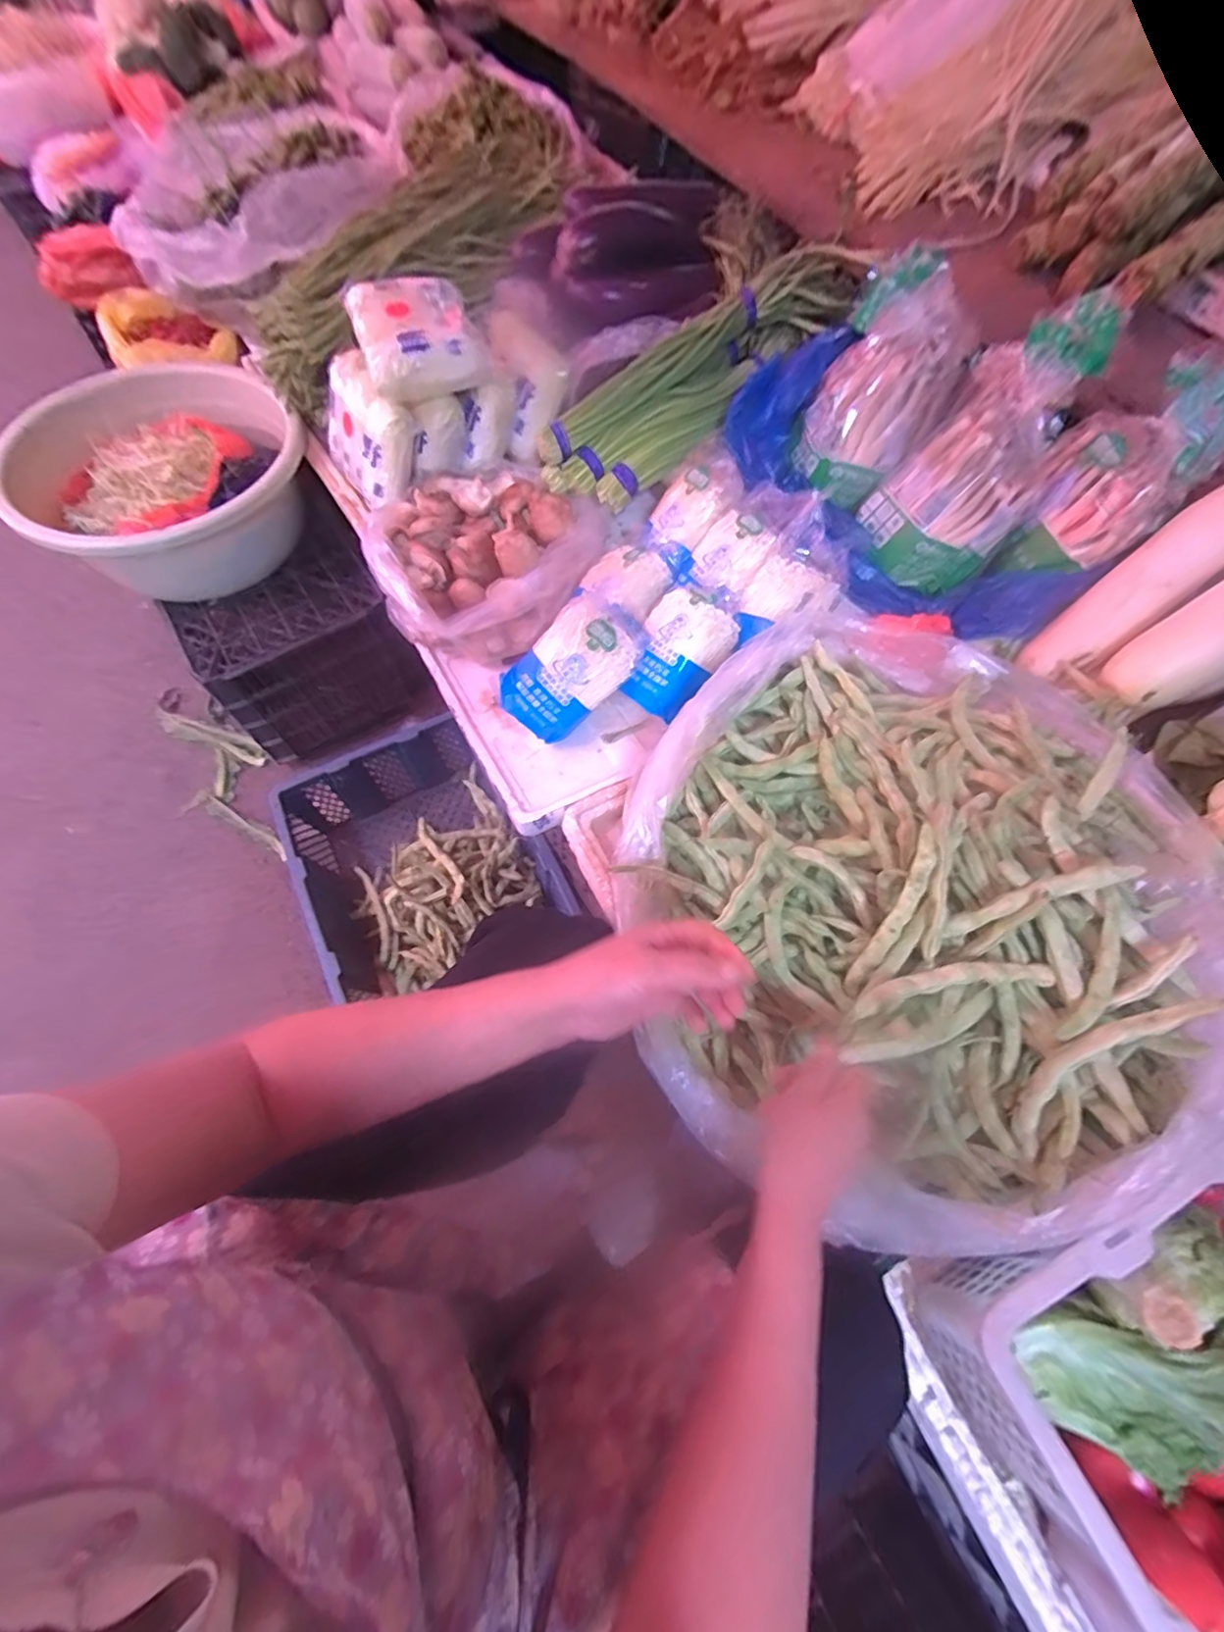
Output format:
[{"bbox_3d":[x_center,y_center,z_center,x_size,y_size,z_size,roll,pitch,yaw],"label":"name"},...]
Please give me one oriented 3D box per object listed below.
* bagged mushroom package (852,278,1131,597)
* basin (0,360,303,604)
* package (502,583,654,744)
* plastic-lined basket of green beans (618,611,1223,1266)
[{"bbox_3d":[0.408,-0.399,0.659,0.152,0.094,0.290,37,106,16],"label":"bagged mushroom package"},{"bbox_3d":[-0.714,-0.533,0.955,0.480,0.162,0.391,40,72,17],"label":"basin"},{"bbox_3d":[-0.040,-0.171,0.678,0.106,0.090,0.172,42,72,17],"label":"package"},{"bbox_3d":[0.245,0.066,0.524,0.454,0.145,0.498,0,66,0],"label":"plastic-lined basket of green beans"}]

